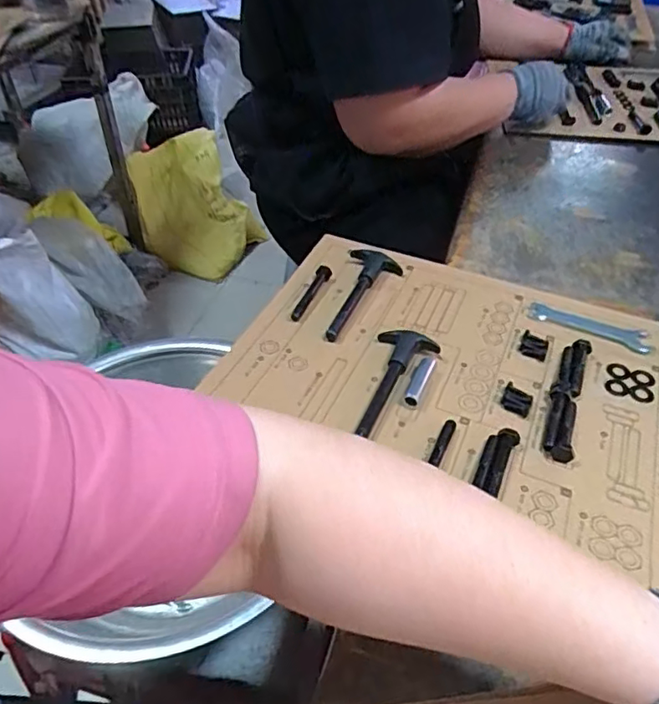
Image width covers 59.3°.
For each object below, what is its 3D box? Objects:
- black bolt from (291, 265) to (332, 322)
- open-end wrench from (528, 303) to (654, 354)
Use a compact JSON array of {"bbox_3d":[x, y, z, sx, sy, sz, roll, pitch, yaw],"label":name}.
[{"bbox_3d":[-0.020,-0.059,0.571,0.014,0.016,0.073,20,48,18],"label":"black bolt"},{"bbox_3d":[0.244,-0.024,0.545,0.110,0.004,0.033,16,47,15],"label":"open-end wrench"}]

